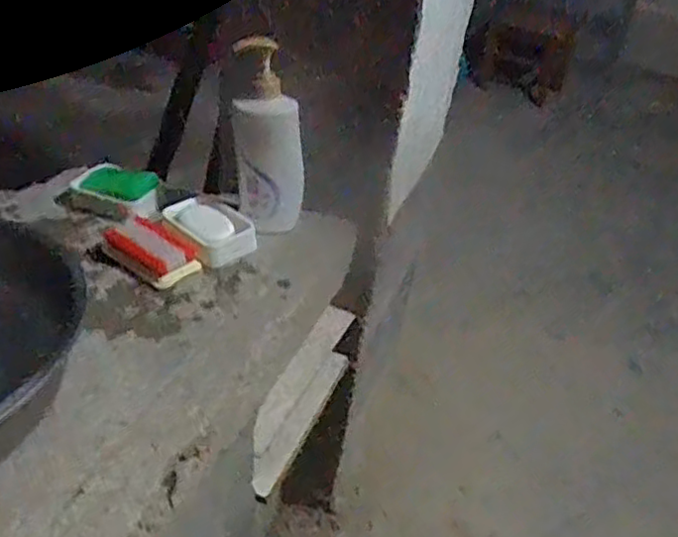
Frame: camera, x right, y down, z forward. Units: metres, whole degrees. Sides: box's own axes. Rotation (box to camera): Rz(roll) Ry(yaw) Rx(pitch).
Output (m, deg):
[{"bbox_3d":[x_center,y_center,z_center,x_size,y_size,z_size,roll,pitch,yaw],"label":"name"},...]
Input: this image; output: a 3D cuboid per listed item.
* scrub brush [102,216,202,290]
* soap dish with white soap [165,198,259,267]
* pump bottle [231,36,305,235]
[{"bbox_3d":[-0.236,-0.024,0.844,0.138,0.023,0.077,33,43,31],"label":"scrub brush"},{"bbox_3d":[-0.168,-0.053,0.877,0.077,0.028,0.124,-22,45,-35],"label":"soap dish with white soap"},{"bbox_3d":[-0.088,-0.165,0.864,0.095,0.238,0.082,5,36,-4],"label":"pump bottle"}]

